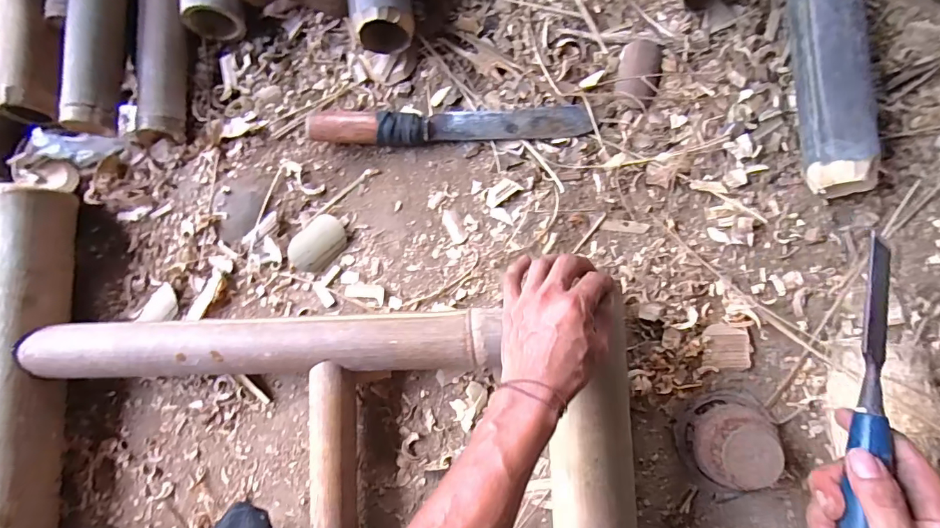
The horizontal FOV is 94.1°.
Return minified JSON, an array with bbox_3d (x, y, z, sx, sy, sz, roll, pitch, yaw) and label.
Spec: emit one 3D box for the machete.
[{"bbox_3d":[-0.023,-0.163,0.506,0.329,0.037,0.046,-2,84,5],"label":"machete"}]

